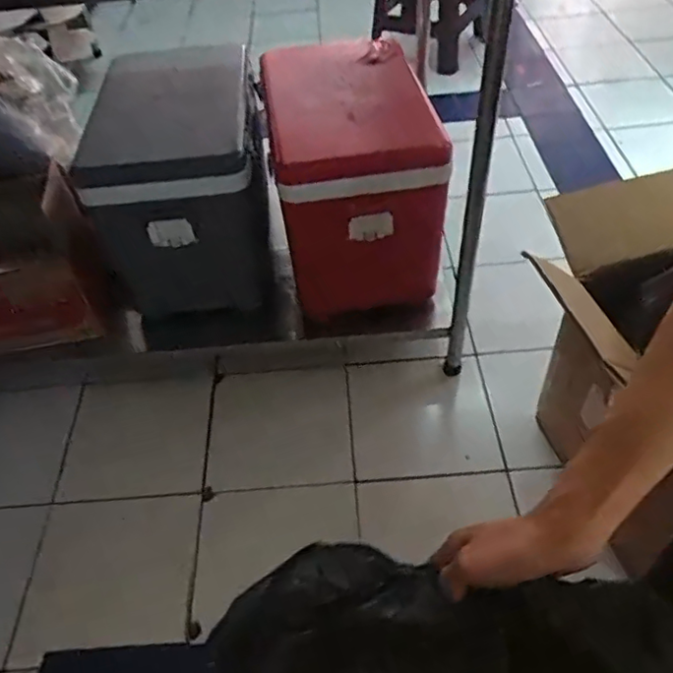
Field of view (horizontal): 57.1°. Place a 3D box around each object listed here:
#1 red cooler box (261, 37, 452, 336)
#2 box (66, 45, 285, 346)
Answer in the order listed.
[{"bbox_3d":[0.034,-0.335,1.327,0.318,0.450,0.482,-8,48,-2],"label":"red cooler box"},{"bbox_3d":[-0.339,-0.290,1.391,0.365,0.542,0.462,-13,48,-7],"label":"box"}]

